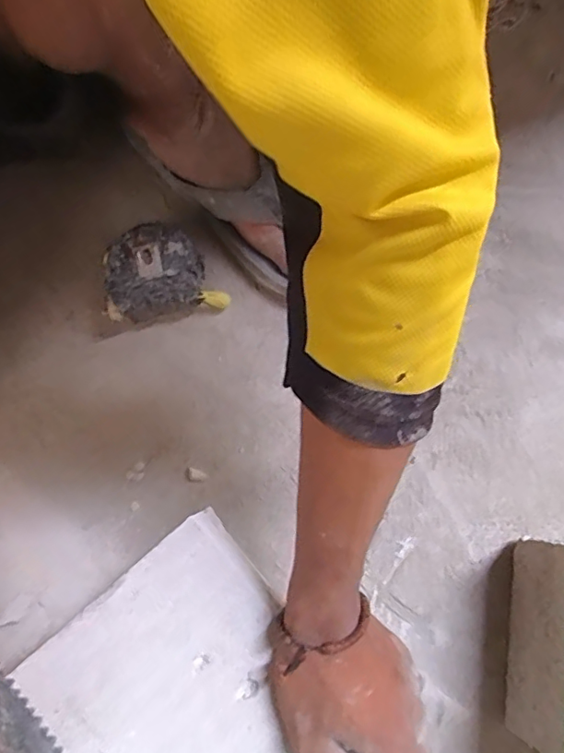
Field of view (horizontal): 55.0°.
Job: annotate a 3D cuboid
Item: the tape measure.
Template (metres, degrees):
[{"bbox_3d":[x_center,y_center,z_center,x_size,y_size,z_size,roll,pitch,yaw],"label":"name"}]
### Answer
[{"bbox_3d":[-0.105,-0.090,0.478,0.098,0.049,0.076,-10,77,-2],"label":"tape measure"}]

